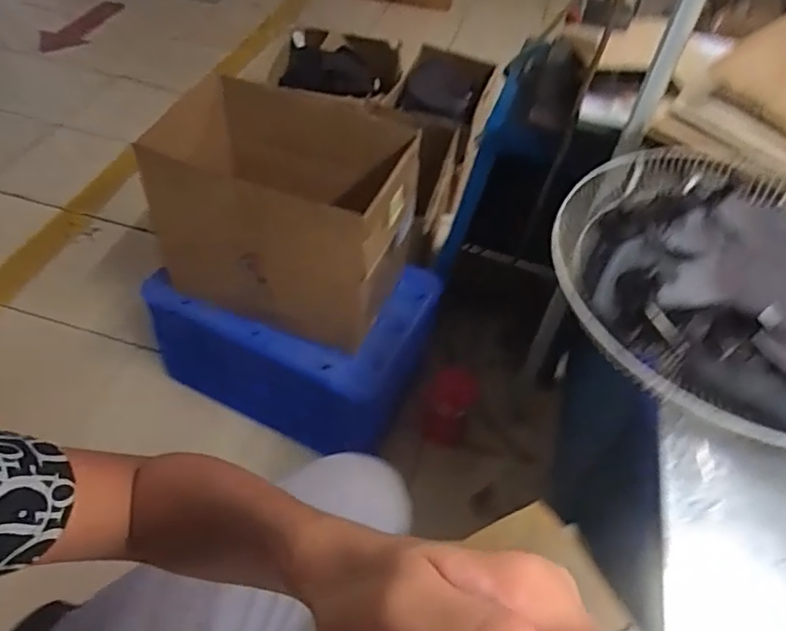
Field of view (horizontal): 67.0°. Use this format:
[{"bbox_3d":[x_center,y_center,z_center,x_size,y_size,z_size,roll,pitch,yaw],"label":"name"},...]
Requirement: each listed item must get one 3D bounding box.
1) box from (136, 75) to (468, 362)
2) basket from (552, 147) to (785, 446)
[{"bbox_3d":[-0.212,-0.231,1.254,0.490,0.384,0.377,23,51,13],"label":"box"},{"bbox_3d":[0.408,-0.034,0.681,0.419,0.118,0.430,3,49,-4],"label":"basket"}]

